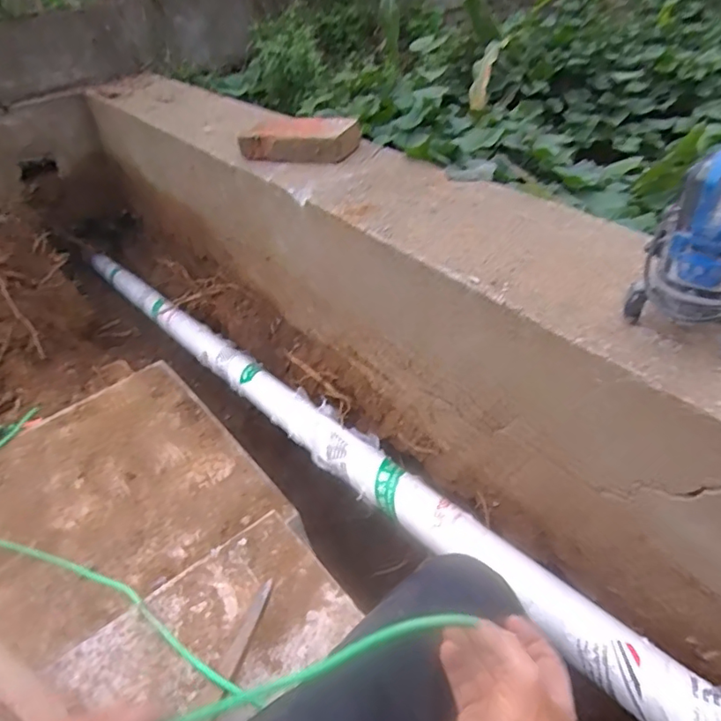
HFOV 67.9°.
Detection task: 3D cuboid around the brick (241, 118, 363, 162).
[{"bbox_3d":[-0.118,-0.451,1.092,0.223,0.053,0.108,11,44,21],"label":"brick"}]

